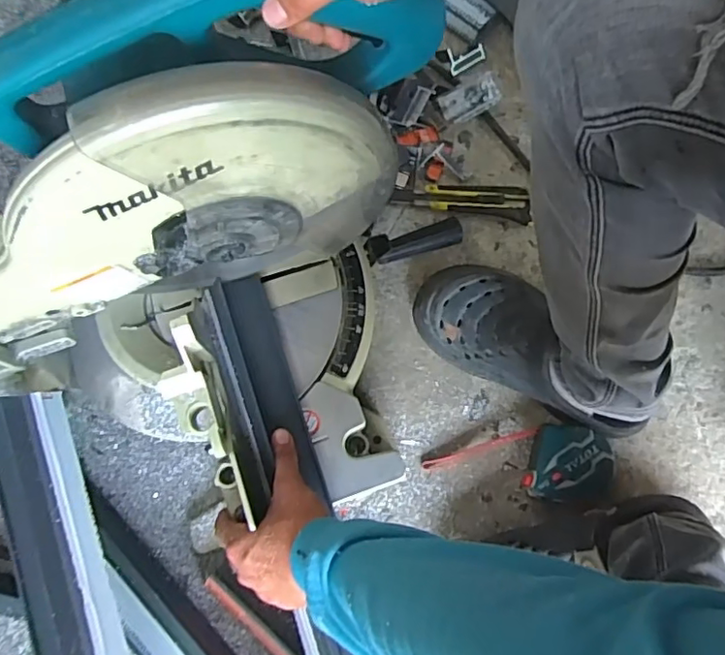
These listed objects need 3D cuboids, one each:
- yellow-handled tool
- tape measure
[{"bbox_3d":[0.118,-0.155,0.688,0.161,0.012,0.041,10,75,2],"label":"yellow-handled tool"},{"bbox_3d":[0.215,0.142,0.605,0.094,0.046,0.075,8,75,1],"label":"tape measure"}]

